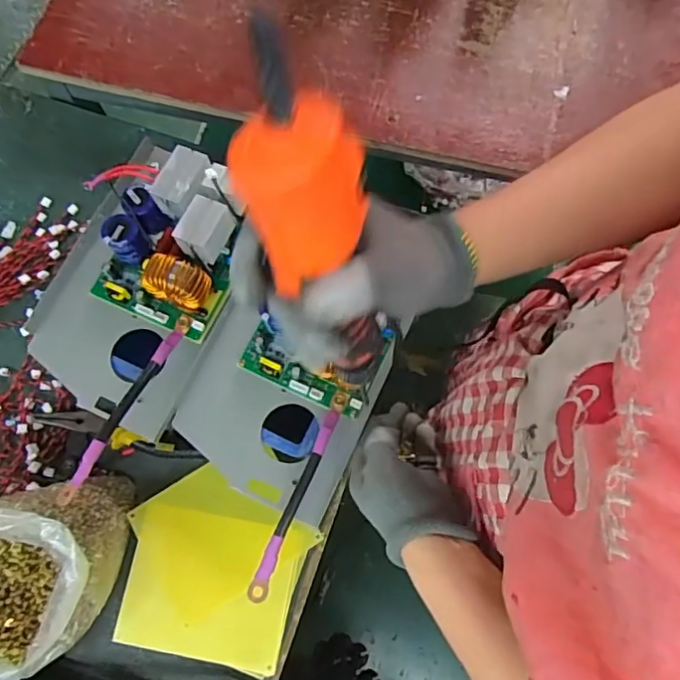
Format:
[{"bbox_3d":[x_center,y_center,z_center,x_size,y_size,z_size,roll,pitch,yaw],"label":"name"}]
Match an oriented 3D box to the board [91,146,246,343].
[{"bbox_3d":[-0.158,-0.097,0.521,0.127,0.074,0.150,24,75,7],"label":"board"}]

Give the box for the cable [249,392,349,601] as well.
[{"bbox_3d":[-0.035,0.133,0.489,0.015,0.020,0.187,22,74,8],"label":"cable"}]

